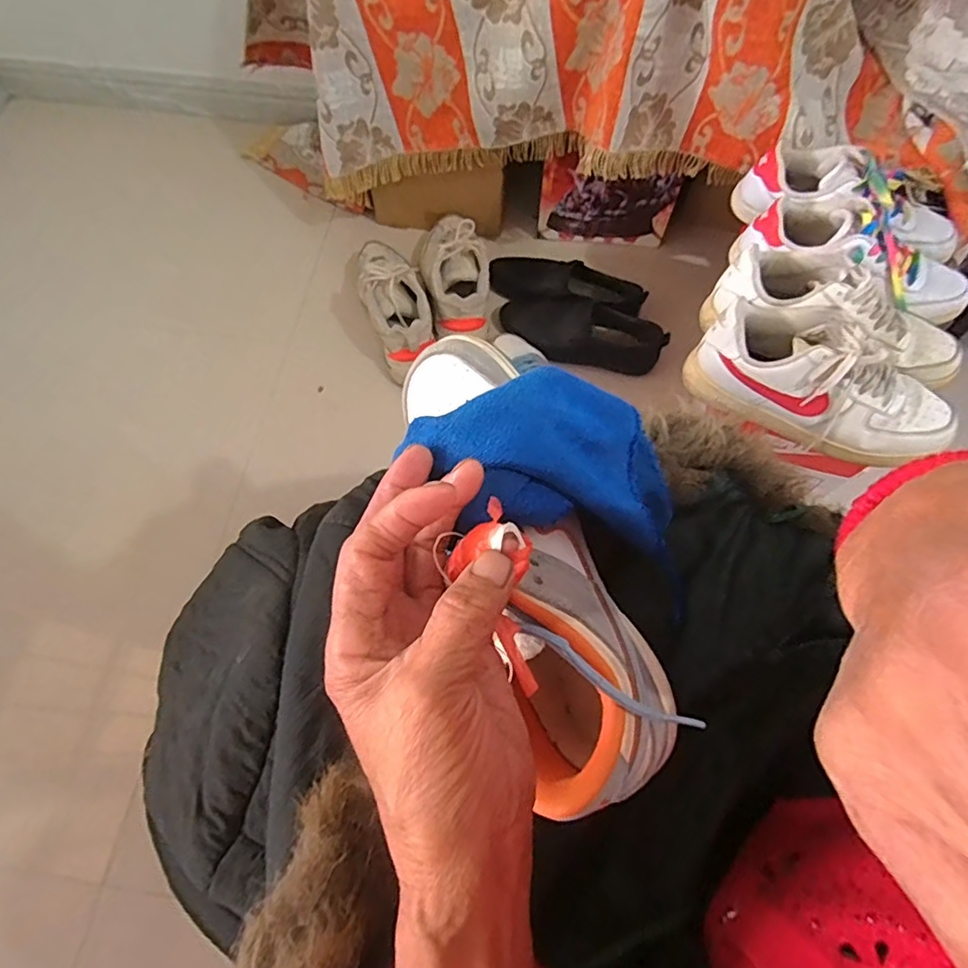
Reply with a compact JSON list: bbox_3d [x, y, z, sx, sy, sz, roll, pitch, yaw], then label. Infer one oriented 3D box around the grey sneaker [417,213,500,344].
[{"bbox_3d":[-0.041,-0.306,0.834,0.094,0.084,0.190,-10,67,-5],"label":"grey sneaker"}]

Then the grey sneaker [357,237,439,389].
[{"bbox_3d":[-0.125,-0.257,0.817,0.091,0.088,0.212,-15,67,-7],"label":"grey sneaker"}]

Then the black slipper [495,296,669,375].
[{"bbox_3d":[0.146,-0.235,0.879,0.252,0.068,0.088,15,67,6],"label":"black slipper"}]

